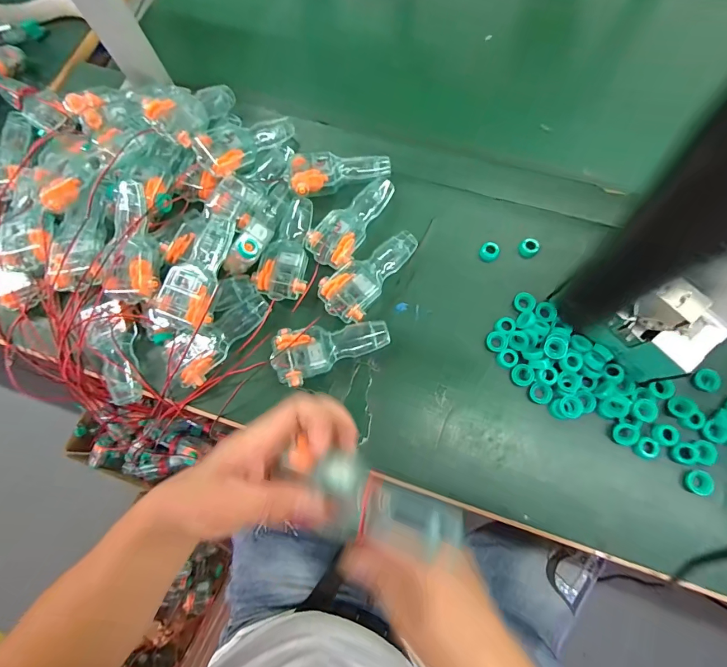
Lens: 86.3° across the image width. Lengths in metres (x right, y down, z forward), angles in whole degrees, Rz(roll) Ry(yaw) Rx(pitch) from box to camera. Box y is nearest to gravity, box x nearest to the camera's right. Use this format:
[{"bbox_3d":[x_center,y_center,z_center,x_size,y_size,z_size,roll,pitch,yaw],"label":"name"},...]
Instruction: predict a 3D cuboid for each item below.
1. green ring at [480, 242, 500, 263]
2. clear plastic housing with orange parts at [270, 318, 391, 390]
[{"bbox_3d":[0.147,-0.095,0.452,0.021,0.011,0.023,-1,73,3],"label":"green ring"},{"bbox_3d":[-0.038,0.009,0.419,0.123,0.025,0.058,-26,73,-5],"label":"clear plastic housing with orange parts"}]

